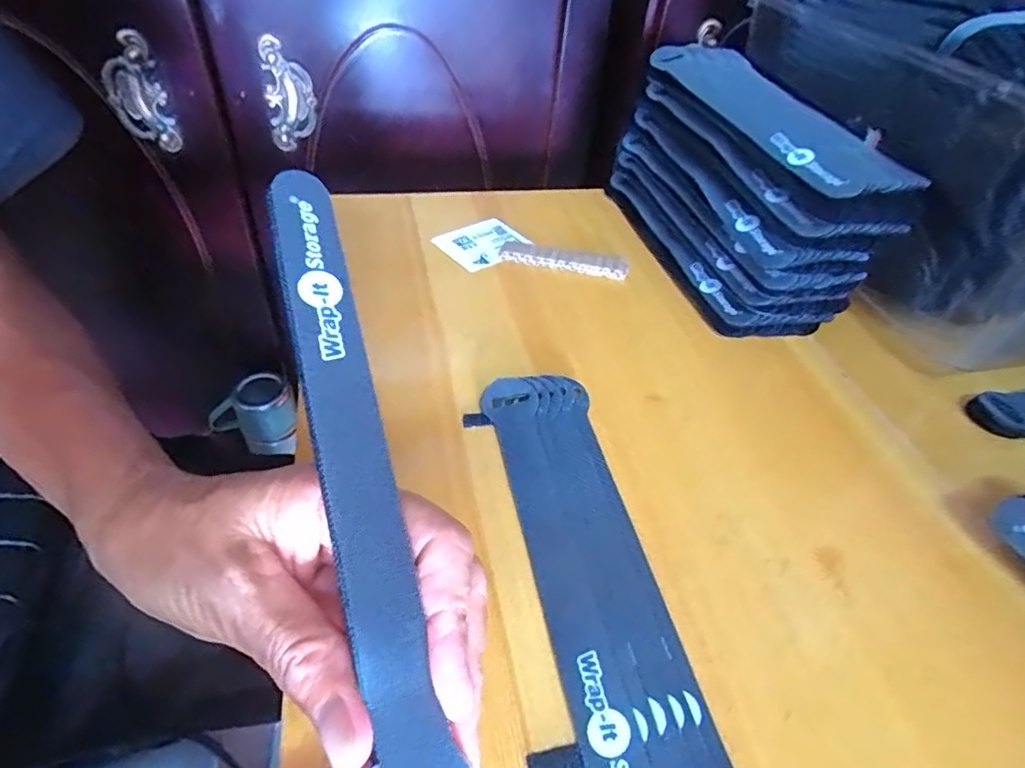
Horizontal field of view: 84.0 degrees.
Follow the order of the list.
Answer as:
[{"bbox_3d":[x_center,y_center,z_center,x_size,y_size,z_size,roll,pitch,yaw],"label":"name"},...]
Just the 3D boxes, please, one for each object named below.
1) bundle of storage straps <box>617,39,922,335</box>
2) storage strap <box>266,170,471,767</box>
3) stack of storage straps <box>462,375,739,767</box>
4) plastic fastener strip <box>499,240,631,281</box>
[{"bbox_3d":[0.150,-0.133,0.379,0.088,0.109,0.204,-6,46,-13],"label":"bundle of storage straps"},{"bbox_3d":[-0.044,0.024,0.161,0.023,0.006,0.195,-11,72,-18],"label":"storage strap"},{"bbox_3d":[0.025,0.070,0.221,0.057,0.007,0.197,-5,45,-12],"label":"stack of storage straps"},{"bbox_3d":[0.035,-0.084,0.387,0.086,0.012,0.020,15,45,8],"label":"plastic fastener strip"}]

